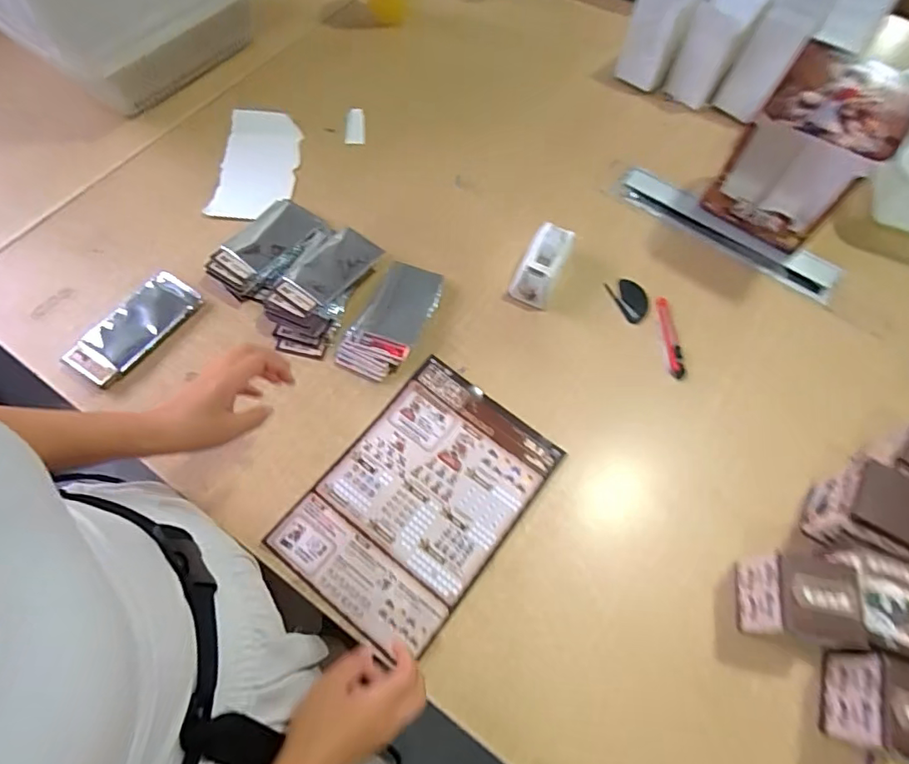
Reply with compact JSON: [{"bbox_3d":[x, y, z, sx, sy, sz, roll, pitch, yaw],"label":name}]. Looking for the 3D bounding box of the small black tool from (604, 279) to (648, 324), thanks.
[{"bbox_3d":[0.243,-0.113,0.739,0.043,0.015,0.072,-17,65,-12],"label":"small black tool"}]

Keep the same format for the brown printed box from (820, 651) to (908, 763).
[{"bbox_3d":[0.402,0.301,0.490,0.079,0.087,0.079,19,63,6],"label":"brown printed box"}]

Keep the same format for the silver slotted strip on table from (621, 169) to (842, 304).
[{"bbox_3d":[0.403,-0.226,0.794,0.331,0.020,0.062,37,67,14],"label":"silver slotted strip on table"}]

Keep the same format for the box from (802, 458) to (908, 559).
[{"bbox_3d":[0.438,0.141,0.571,0.078,0.092,0.083,27,64,10],"label":"box"}]

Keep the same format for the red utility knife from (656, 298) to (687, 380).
[{"bbox_3d":[0.287,-0.060,0.713,0.021,0.007,0.121,0,63,-4],"label":"red utility knife"}]

